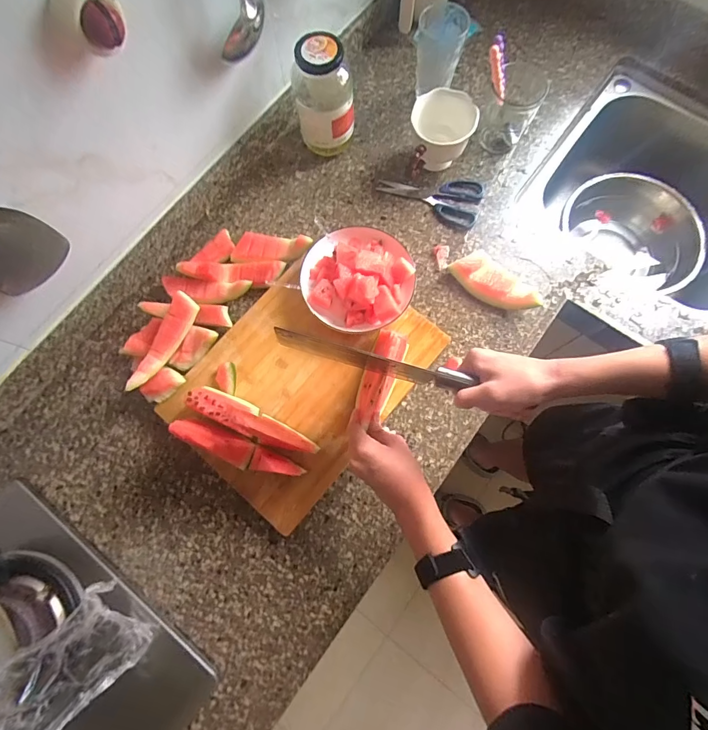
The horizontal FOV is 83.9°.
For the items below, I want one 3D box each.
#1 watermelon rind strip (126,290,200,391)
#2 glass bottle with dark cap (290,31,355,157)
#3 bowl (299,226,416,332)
[{"bbox_3d":[-0.276,-0.035,0.577,0.038,0.042,0.154,15,77,5],"label":"watermelon rind strip"},{"bbox_3d":[-0.050,-0.422,0.634,0.084,0.173,0.067,22,78,5],"label":"glass bottle with dark cap"},{"bbox_3d":[0.004,-0.132,0.602,0.167,0.090,0.163,0,76,1],"label":"bowl"}]

